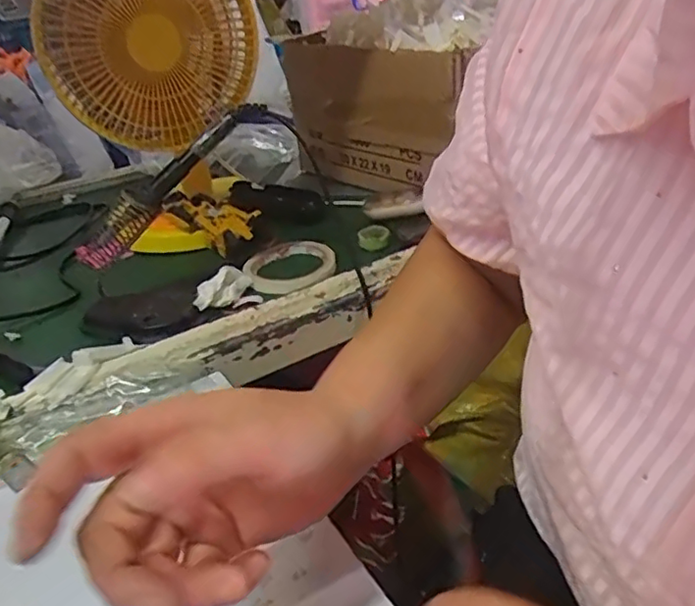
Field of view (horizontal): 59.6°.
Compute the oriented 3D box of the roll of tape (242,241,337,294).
[{"bbox_3d":[-0.056,-0.039,0.632,0.099,0.013,0.104,-4,31,3],"label":"roll of tape"}]

